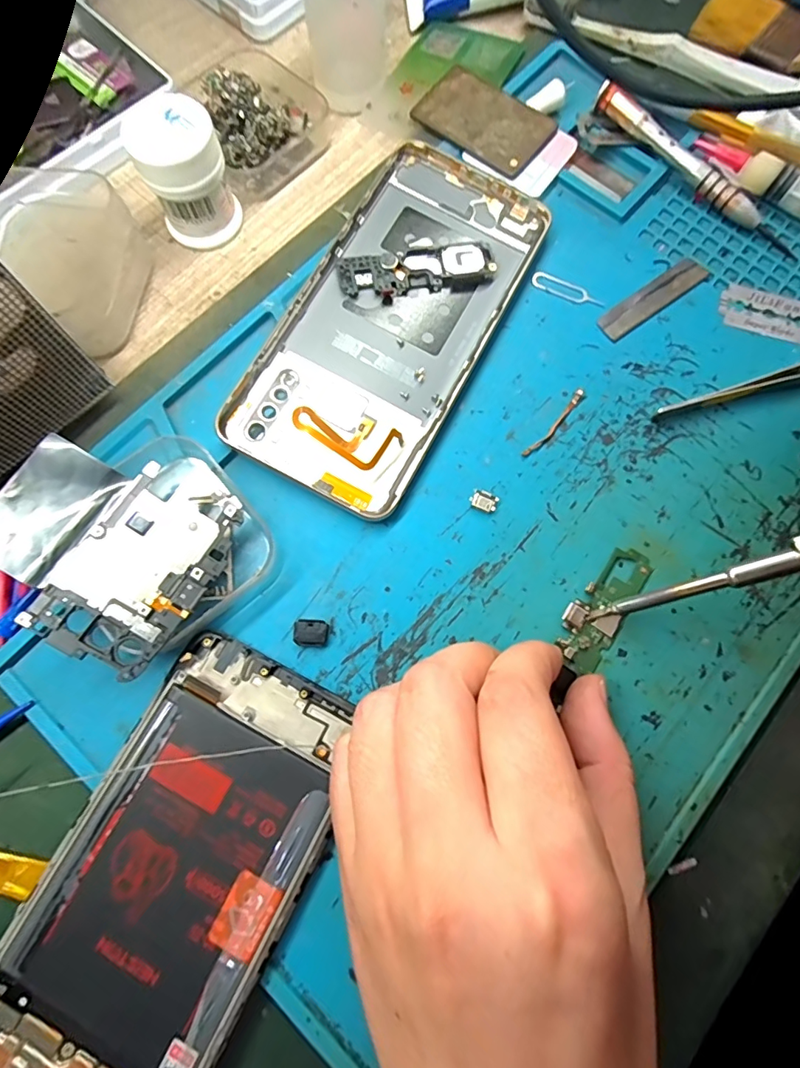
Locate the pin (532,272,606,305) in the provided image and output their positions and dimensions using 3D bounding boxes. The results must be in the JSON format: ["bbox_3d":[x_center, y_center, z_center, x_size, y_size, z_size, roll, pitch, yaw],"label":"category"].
[{"bbox_3d":[0.073,-0.106,0.216,0.033,0.004,0.008,25,84,6],"label":"pin"}]

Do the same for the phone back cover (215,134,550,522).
[{"bbox_3d":[-0.002,-0.090,0.205,0.075,0.015,0.159,27,77,6],"label":"phone back cover"}]

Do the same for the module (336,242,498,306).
[{"bbox_3d":[0.007,-0.112,0.210,0.066,0.006,0.019,-14,76,-4],"label":"module"}]

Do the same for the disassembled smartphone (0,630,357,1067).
[{"bbox_3d":[-0.074,0.115,0.153,0.072,0.011,0.155,27,77,6],"label":"disassembled smartphone"}]

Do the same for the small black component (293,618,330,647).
[{"bbox_3d":[-0.032,0.035,0.178,0.012,0.004,0.009,4,75,1],"label":"small black component"}]

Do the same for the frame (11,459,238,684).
[{"bbox_3d":[-0.085,0.011,0.166,0.040,0.004,0.067,32,70,-3],"label":"frame"}]

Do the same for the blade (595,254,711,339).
[{"bbox_3d":[0.110,-0.103,0.214,0.056,0.004,0.013,-36,78,-9],"label":"blade"}]

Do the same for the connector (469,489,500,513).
[{"bbox_3d":[0.032,-0.013,0.191,0.010,0.004,0.008,32,77,7],"label":"connector"}]

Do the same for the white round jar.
[{"bbox_3d":[-0.090,-0.152,0.210,0.033,0.042,0.033,0,75,0],"label":"white round jar"}]

